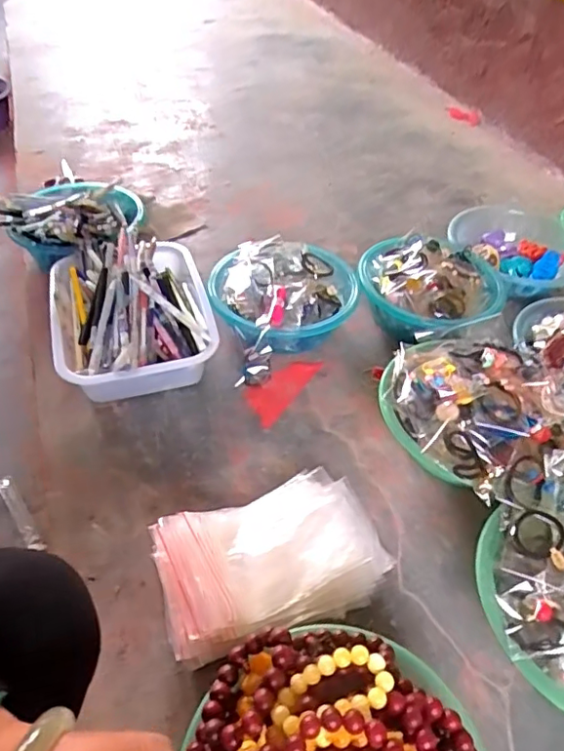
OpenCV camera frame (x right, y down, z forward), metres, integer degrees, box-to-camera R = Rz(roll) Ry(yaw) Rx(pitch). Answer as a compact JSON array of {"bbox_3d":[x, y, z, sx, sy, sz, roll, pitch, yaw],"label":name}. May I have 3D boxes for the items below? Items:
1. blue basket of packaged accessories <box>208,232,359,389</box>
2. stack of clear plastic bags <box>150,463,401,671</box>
[{"bbox_3d":[0.012,-0.109,0.845,0.215,0.093,0.229,2,47,-2],"label":"blue basket of packaged accessories"},{"bbox_3d":[-0.008,0.190,0.580,0.240,0.068,0.146,-20,51,-21],"label":"stack of clear plastic bags"}]

